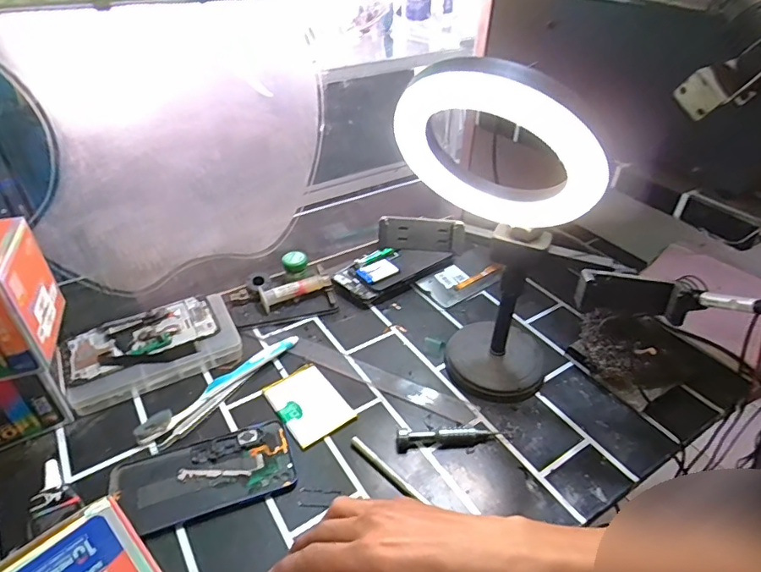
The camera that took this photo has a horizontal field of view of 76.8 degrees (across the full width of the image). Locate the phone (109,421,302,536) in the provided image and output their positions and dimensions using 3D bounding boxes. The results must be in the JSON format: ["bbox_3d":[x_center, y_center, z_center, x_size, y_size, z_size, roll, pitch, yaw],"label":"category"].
[{"bbox_3d":[-0.153,0.167,0.423,0.148,0.005,0.073,-12,40,-16],"label":"phone"}]

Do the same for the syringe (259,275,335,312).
[{"bbox_3d":[-0.105,0.006,0.600,0.088,0.022,0.023,-17,41,-22],"label":"syringe"}]

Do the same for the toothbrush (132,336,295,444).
[{"bbox_3d":[-0.162,0.100,0.499,0.017,0.015,0.186,29,46,32],"label":"toothbrush"}]

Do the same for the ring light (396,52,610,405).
[{"bbox_3d":[0.087,-0.032,0.426,0.158,0.321,0.164,15,40,17],"label":"ring light"}]

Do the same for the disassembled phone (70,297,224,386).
[{"bbox_3d":[-0.258,0.056,0.525,0.149,0.010,0.077,-17,45,-19],"label":"disassembled phone"}]

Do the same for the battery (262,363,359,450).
[{"bbox_3d":[-0.074,0.116,0.485,0.061,0.004,0.087,-25,44,-29],"label":"battery"}]

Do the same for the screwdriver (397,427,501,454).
[{"bbox_3d":[0.064,0.142,0.450,0.096,0.015,0.013,-3,38,-5],"label":"screwdriver"}]

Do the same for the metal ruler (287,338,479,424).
[{"bbox_3d":[-0.001,0.098,0.518,0.211,0.004,0.032,17,39,19],"label":"metal ruler"}]

